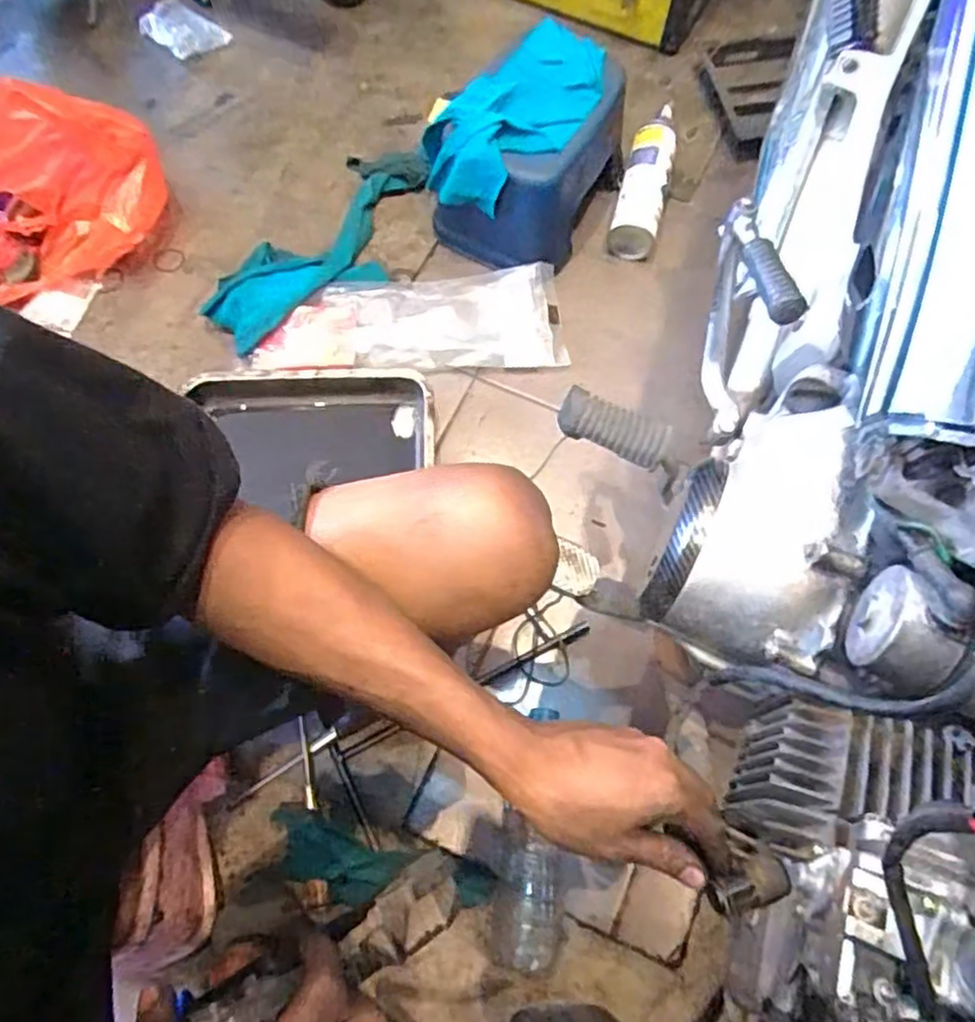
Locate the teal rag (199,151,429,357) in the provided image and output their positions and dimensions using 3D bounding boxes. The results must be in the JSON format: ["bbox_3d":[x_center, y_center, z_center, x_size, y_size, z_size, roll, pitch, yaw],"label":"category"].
[{"bbox_3d":[-0.223,-0.379,0.974,0.181,0.041,0.416,29,72,10],"label":"teal rag"}]

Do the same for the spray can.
[{"bbox_3d":[0.234,-0.495,1.013,0.067,0.077,0.253,14,70,5],"label":"spray can"}]

